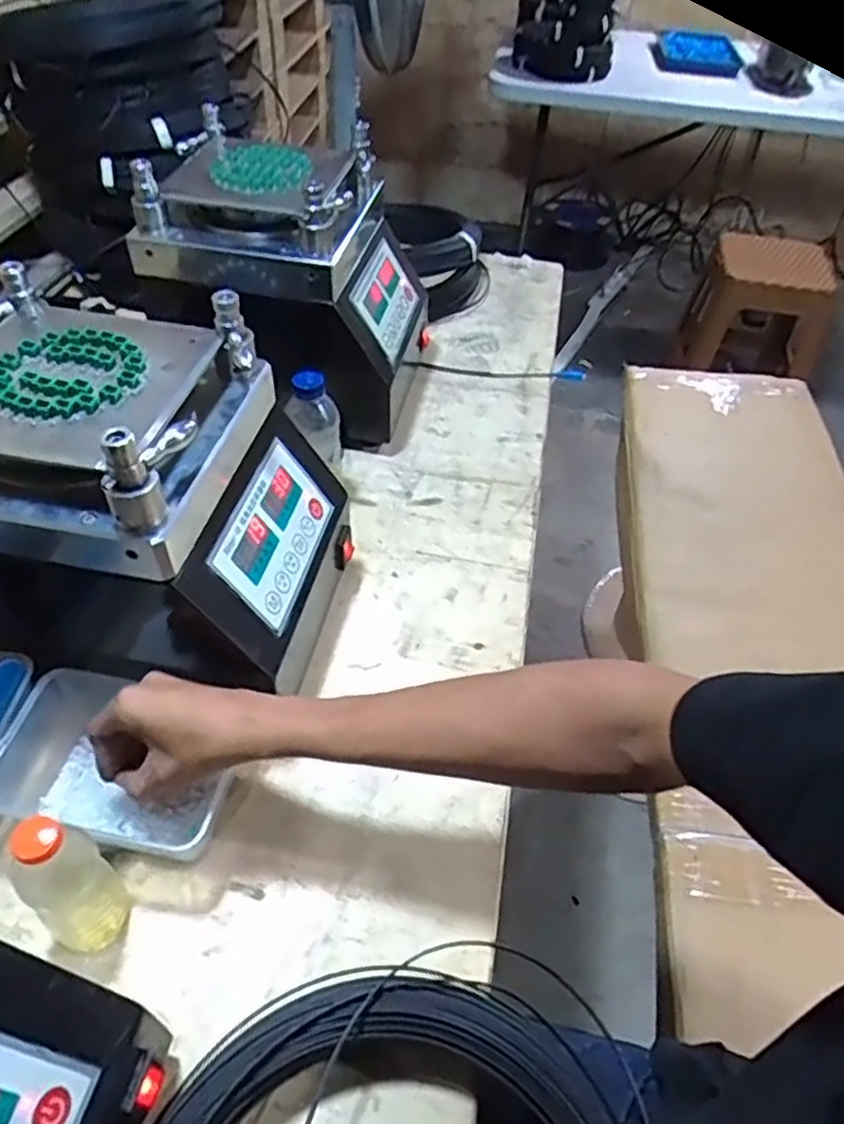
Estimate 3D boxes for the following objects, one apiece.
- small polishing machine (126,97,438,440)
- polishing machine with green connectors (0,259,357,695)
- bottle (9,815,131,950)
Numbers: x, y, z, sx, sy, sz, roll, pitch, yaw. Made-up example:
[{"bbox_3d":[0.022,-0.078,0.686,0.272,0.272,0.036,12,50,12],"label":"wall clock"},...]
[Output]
[{"bbox_3d":[-0.151,-0.317,0.850,0.281,0.288,0.197,9,48,4],"label":"small polishing machine"},{"bbox_3d":[-0.228,-0.049,0.599,0.287,0.250,0.220,11,48,5],"label":"polishing machine with green connectors"},{"bbox_3d":[-0.232,0.209,0.477,0.054,0.137,0.049,26,51,18],"label":"bottle"}]

